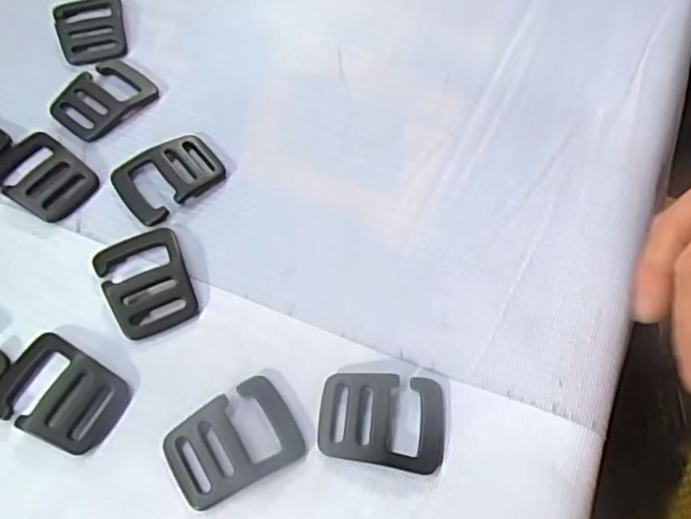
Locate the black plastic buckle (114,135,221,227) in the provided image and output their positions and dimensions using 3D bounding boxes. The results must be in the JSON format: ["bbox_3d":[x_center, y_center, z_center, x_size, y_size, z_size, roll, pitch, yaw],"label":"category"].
[{"bbox_3d":[-0.076,-0.036,0.252,0.043,0.006,0.031,-38,70,-19],"label":"black plastic buckle"}]

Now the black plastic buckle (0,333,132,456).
[{"bbox_3d":[-0.101,0.047,0.208,0.045,0.006,0.031,30,66,12],"label":"black plastic buckle"}]

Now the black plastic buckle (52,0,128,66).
[{"bbox_3d":[-0.123,-0.113,0.288,0.032,0.007,0.043,-20,65,-12],"label":"black plastic buckle"}]

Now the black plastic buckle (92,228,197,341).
[{"bbox_3d":[-0.077,0.008,0.229,0.032,0.007,0.042,-22,66,-13],"label":"black plastic buckle"}]

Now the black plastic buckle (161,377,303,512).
[{"bbox_3d":[-0.039,0.063,0.203,0.043,0.005,0.031,-28,67,-15],"label":"black plastic buckle"}]

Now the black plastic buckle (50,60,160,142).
[{"bbox_3d":[-0.111,-0.074,0.269,0.032,0.007,0.043,39,68,16],"label":"black plastic buckle"}]

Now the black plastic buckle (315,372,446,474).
[{"bbox_3d":[0.013,0.056,0.209,0.044,0.005,0.032,9,63,2],"label":"black plastic buckle"}]

